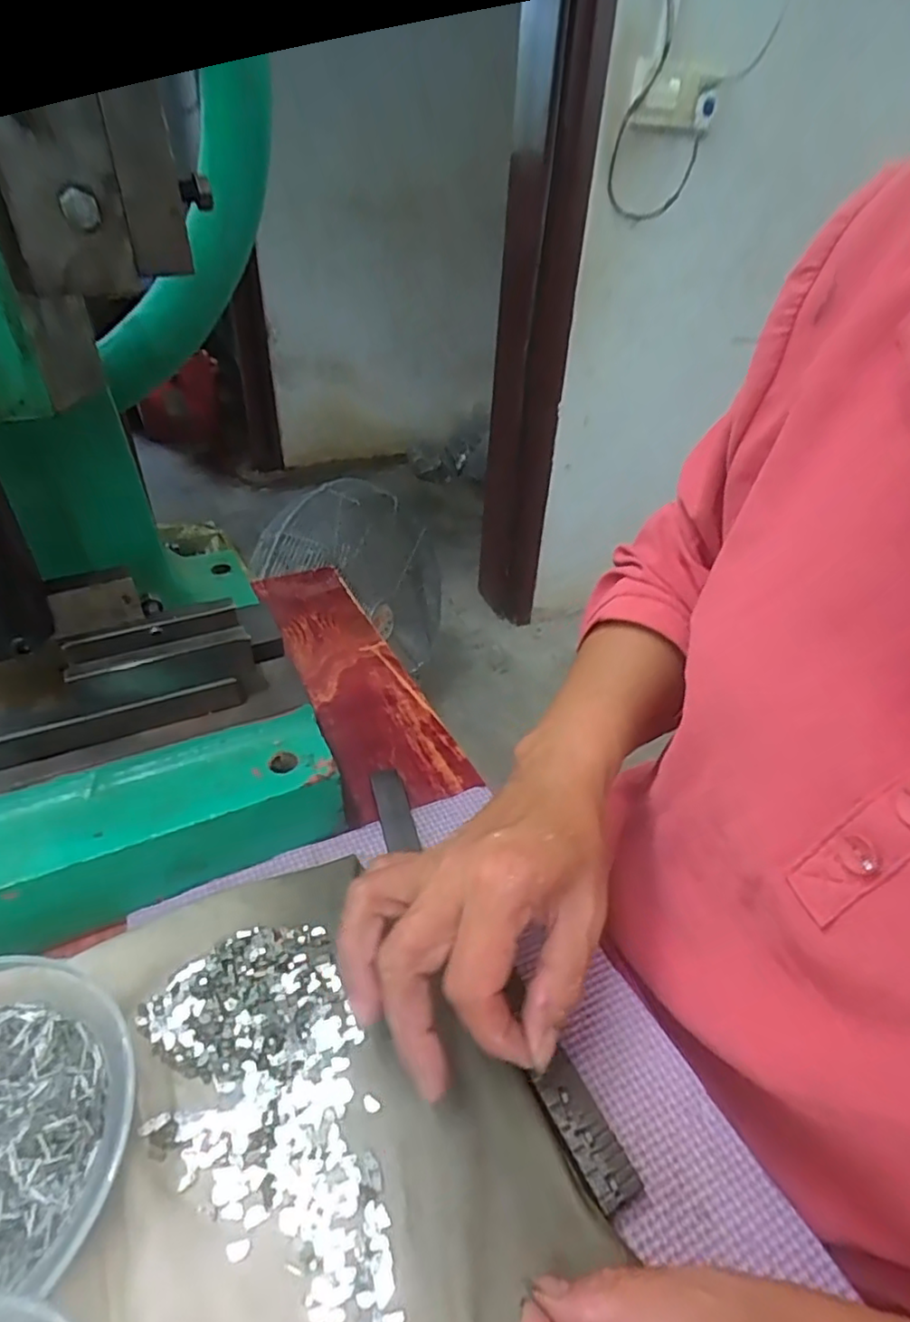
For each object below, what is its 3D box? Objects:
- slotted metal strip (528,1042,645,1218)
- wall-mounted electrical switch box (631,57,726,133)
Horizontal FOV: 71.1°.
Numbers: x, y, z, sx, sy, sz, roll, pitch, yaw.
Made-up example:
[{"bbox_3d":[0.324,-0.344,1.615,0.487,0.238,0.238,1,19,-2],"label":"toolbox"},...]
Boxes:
[{"bbox_3d":[0.050,0.181,0.246,0.018,0.009,0.049,-18,48,-25],"label":"slotted metal strip"},{"bbox_3d":[0.329,-0.851,0.955,0.145,0.076,0.030,-17,43,-24],"label":"wall-mounted electrical switch box"}]

